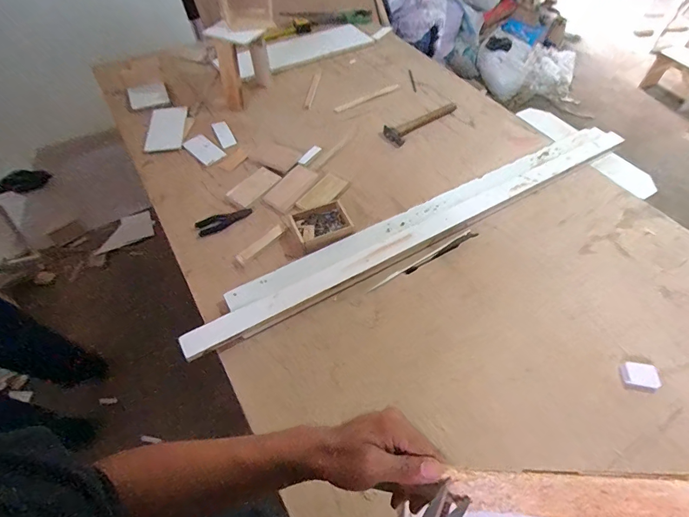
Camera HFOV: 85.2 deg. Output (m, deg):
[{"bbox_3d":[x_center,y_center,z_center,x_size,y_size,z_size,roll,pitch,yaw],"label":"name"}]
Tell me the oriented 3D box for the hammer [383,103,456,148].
[{"bbox_3d":[0.253,-0.467,1.270,0.287,0.029,0.082,-34,61,-24],"label":"hammer"}]

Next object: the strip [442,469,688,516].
[{"bbox_3d":[0.172,0.167,0.258,0.005,0.205,0.043,-30,94,-52],"label":"strip"}]

